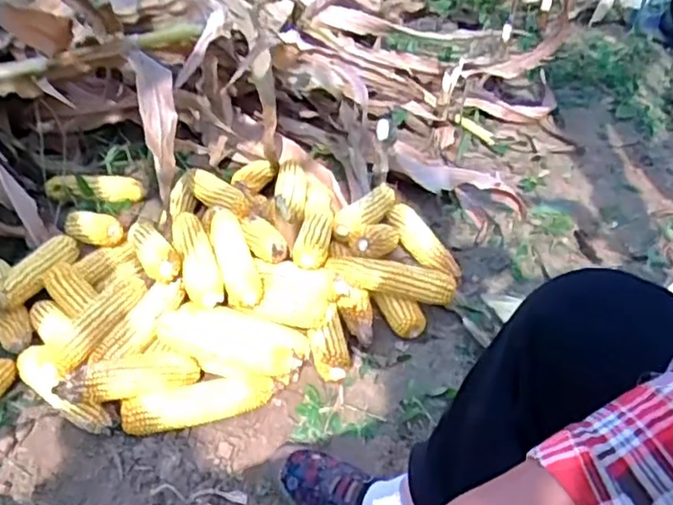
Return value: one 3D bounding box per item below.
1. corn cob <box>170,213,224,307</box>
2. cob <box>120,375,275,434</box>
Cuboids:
[{"bbox_3d":[-0.215,0.009,1.036,0.054,0.044,0.181,-11,39,-16],"label":"corn cob"},{"bbox_3d":[-0.184,0.199,0.900,0.198,0.051,0.056,-10,39,-15],"label":"cob"}]

